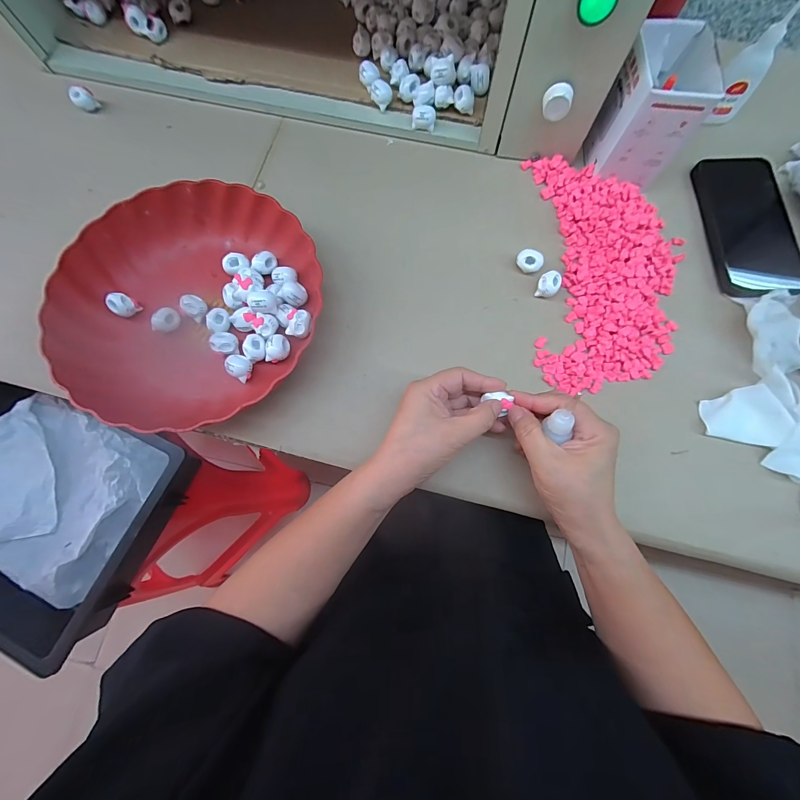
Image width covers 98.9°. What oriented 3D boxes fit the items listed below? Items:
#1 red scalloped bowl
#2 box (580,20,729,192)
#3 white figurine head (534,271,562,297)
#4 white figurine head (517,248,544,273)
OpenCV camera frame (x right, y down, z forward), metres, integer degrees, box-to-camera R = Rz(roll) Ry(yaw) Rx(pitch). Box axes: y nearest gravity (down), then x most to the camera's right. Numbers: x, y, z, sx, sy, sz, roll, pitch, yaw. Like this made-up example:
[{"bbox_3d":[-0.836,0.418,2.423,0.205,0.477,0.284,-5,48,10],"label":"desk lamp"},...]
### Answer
[{"bbox_3d":[-0.198,-0.091,0.327,0.238,0.046,0.234,0,76,0],"label":"red scalloped bowl"},{"bbox_3d":[0.242,-0.285,0.343,0.071,0.098,0.089,6,76,2],"label":"box"},{"bbox_3d":[0.148,-0.114,0.343,0.021,0.020,0.021,0,76,0],"label":"white figurine head"},{"bbox_3d":[0.132,-0.140,0.352,0.025,0.020,0.018,31,78,8],"label":"white figurine head"}]

